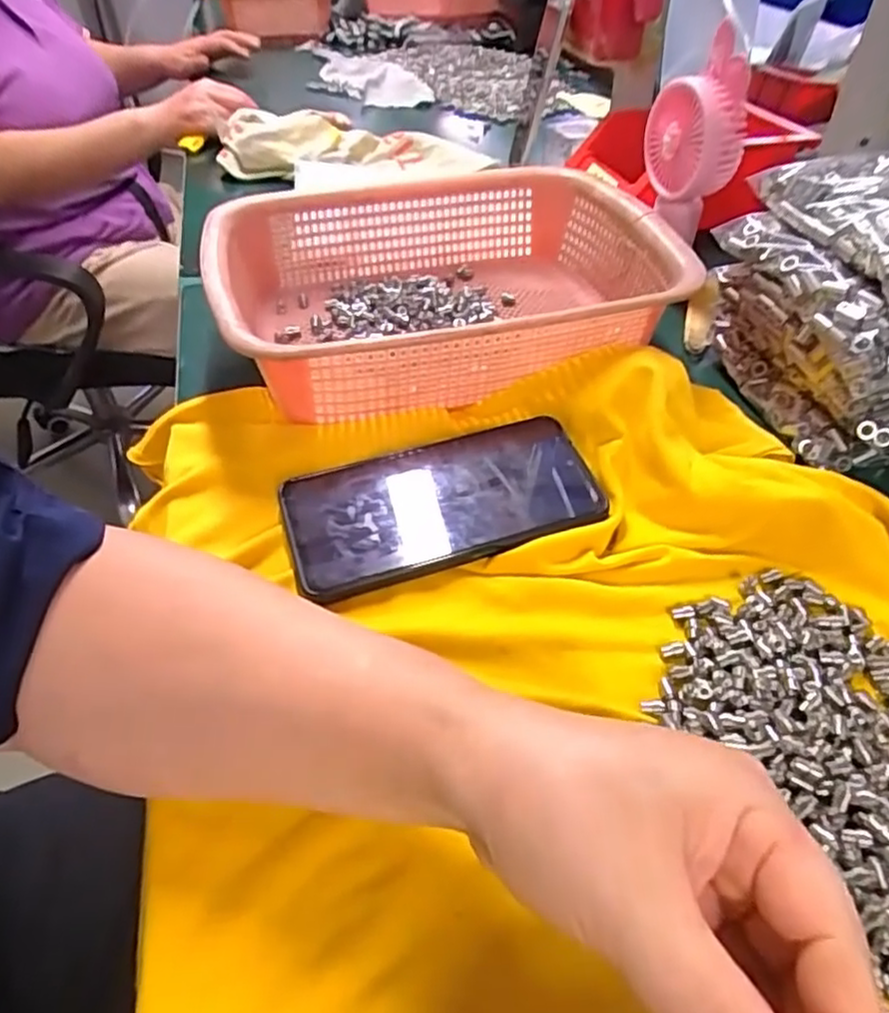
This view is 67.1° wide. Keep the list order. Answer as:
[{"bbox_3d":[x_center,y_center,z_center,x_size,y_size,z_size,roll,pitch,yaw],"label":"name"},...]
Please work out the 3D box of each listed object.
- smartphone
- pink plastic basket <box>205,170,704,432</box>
[{"bbox_3d":[-0.002,-0.003,0.353,0.161,0.016,0.078,-14,47,-14],"label":"smartphone"},{"bbox_3d":[-0.001,-0.148,0.449,0.280,0.067,0.212,-9,46,-9],"label":"pink plastic basket"}]

